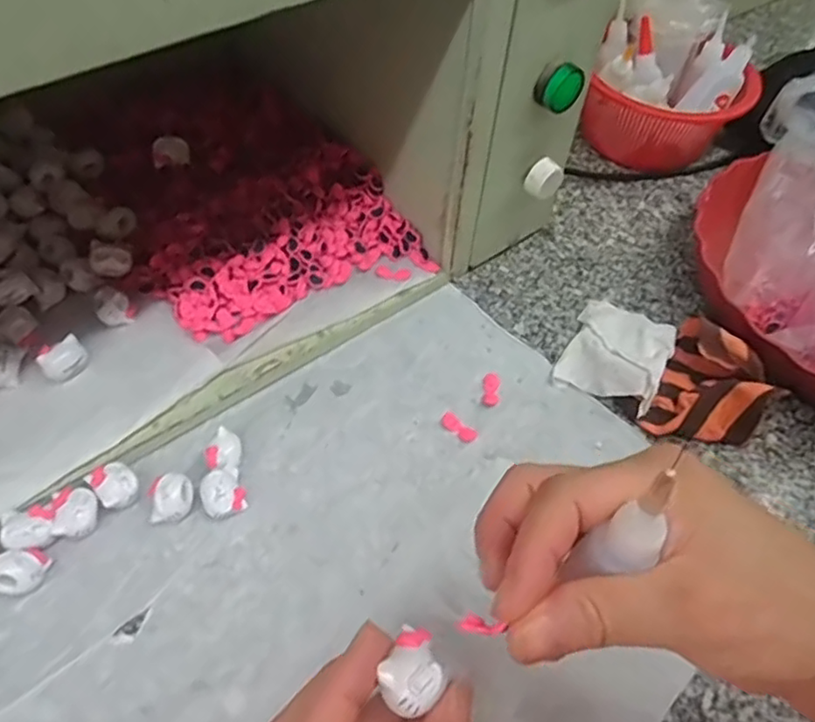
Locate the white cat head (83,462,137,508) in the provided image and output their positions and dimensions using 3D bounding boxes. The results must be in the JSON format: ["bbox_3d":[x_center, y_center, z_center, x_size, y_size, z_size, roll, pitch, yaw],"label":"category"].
[{"bbox_3d":[-0.163,0.071,0.365,0.021,0.018,0.027,-37,64,-27],"label":"white cat head"}]

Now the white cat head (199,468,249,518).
[{"bbox_3d":[-0.103,0.074,0.365,0.024,0.019,0.023,2,53,-3],"label":"white cat head"}]

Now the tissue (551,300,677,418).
[{"bbox_3d":[0.144,-0.011,0.440,0.063,0.029,0.082,26,56,15],"label":"tissue"}]

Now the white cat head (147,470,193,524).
[{"bbox_3d":[-0.131,0.076,0.362,0.022,0.019,0.023,0,53,-4],"label":"white cat head"}]

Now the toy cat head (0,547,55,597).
[{"bbox_3d":[-0.199,0.108,0.334,0.024,0.020,0.024,5,53,0],"label":"toy cat head"}]

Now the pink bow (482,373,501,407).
[{"bbox_3d":[0.055,0.018,0.426,0.012,0.004,0.027,9,53,3],"label":"pink bow"}]

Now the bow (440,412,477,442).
[{"bbox_3d":[0.032,0.041,0.409,0.024,0.004,0.011,37,59,22],"label":"bow"}]

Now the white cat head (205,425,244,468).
[{"bbox_3d":[-0.106,0.053,0.379,0.019,0.018,0.024,-5,54,-8],"label":"white cat head"}]

